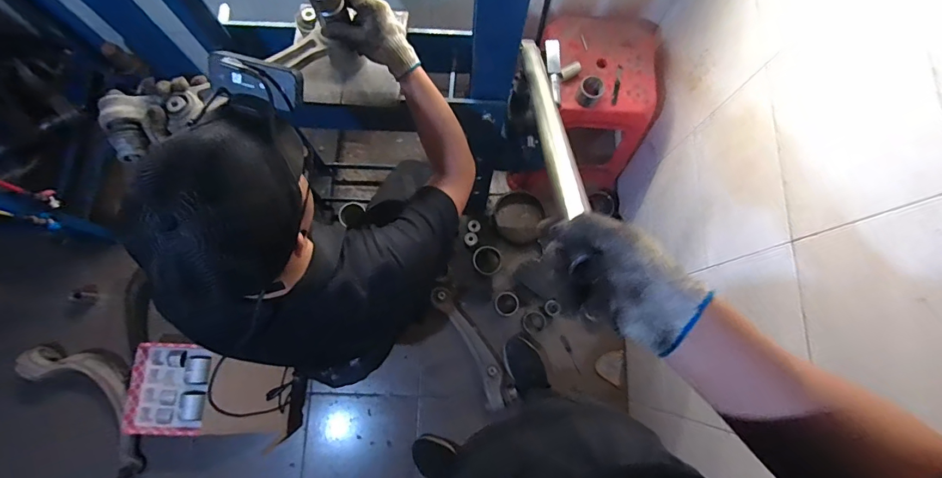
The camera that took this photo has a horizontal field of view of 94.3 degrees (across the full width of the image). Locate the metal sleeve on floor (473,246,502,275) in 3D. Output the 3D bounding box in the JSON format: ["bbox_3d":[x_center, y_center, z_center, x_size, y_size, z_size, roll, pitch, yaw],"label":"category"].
[{"bbox_3d":[0.051,0.063,1.328,0.083,0.029,0.089,0,76,-2],"label":"metal sleeve on floor"}]

